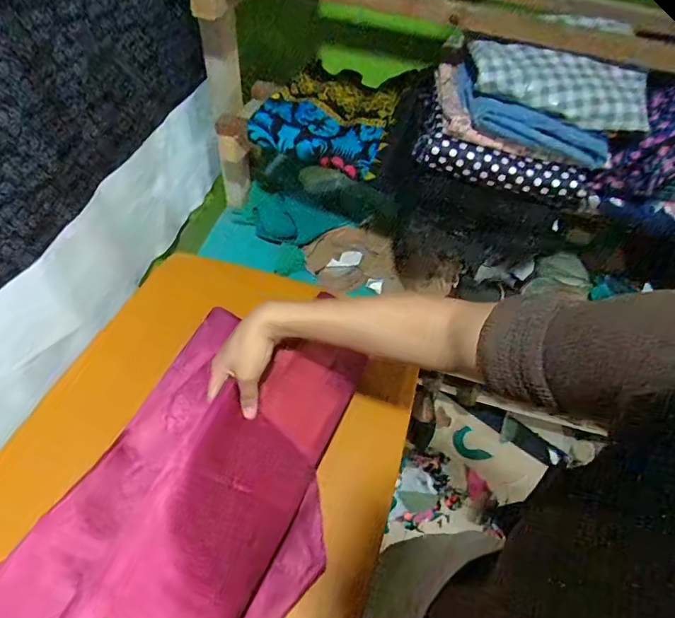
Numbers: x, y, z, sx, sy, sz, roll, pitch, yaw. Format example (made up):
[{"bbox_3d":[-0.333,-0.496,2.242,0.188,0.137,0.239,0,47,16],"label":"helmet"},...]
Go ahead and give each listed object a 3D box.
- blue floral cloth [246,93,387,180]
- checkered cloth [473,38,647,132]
[{"bbox_3d":[-0.031,-0.300,0.829,0.225,0.053,0.117,17,51,9],"label":"blue floral cloth"},{"bbox_3d":[0.294,-0.294,0.631,0.241,0.049,0.107,15,51,7],"label":"checkered cloth"}]

